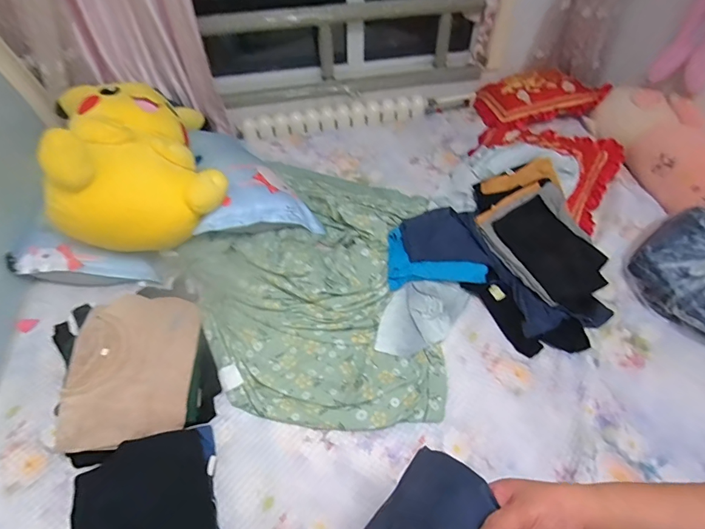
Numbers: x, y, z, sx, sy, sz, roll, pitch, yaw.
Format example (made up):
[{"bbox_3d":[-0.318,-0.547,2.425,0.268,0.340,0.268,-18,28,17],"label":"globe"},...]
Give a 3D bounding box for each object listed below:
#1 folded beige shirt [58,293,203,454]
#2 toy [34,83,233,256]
[{"bbox_3d":[-0.531,0.229,1.017,0.264,0.087,0.370,-6,50,-4],"label":"folded beige shirt"},{"bbox_3d":[-0.727,-0.370,1.290,0.420,0.305,0.673,-29,55,-22],"label":"toy"}]

